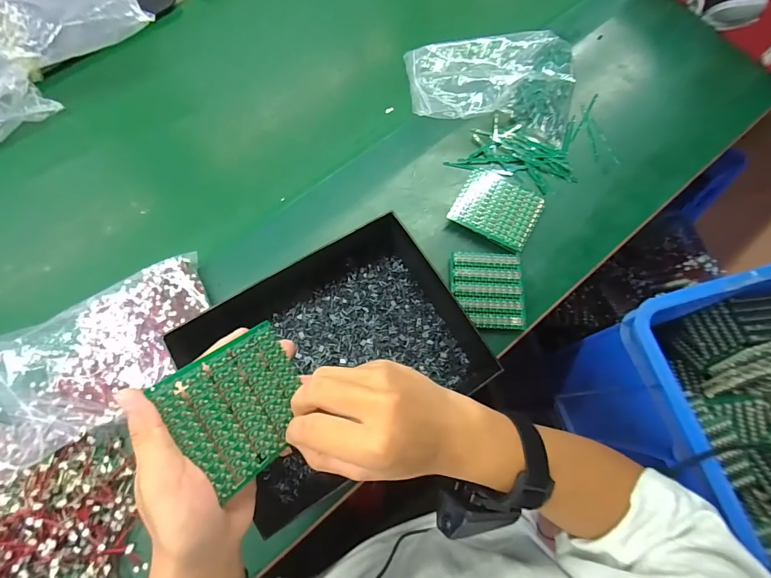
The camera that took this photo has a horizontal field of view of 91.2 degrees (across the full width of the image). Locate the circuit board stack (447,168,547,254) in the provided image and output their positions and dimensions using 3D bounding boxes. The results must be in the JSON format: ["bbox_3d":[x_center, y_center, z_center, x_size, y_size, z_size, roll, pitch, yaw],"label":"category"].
[{"bbox_3d":[0.137,-0.102,0.461,0.098,0.015,0.093,31,75,9],"label":"circuit board stack"}]

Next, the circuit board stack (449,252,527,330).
[{"bbox_3d":[0.114,0.001,0.427,0.080,0.009,0.087,1,73,0],"label":"circuit board stack"}]

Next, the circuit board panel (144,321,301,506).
[{"bbox_3d":[-0.093,0.076,0.250,0.085,0.004,0.079,-34,98,-46],"label":"circuit board panel"}]

